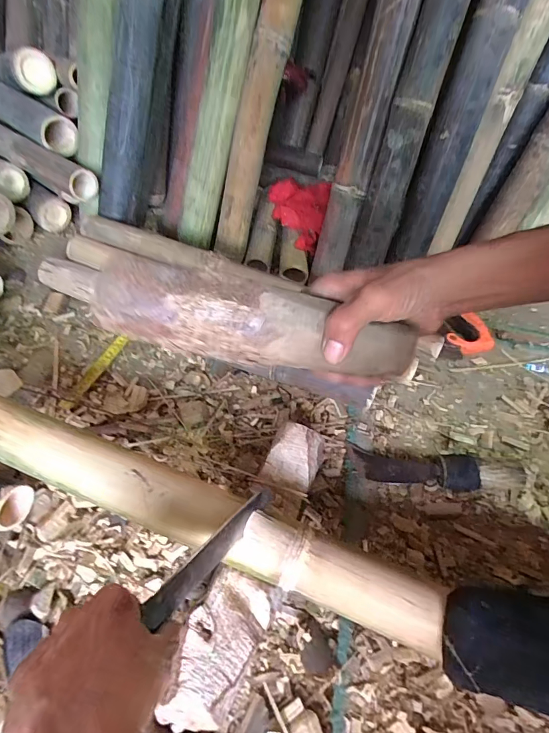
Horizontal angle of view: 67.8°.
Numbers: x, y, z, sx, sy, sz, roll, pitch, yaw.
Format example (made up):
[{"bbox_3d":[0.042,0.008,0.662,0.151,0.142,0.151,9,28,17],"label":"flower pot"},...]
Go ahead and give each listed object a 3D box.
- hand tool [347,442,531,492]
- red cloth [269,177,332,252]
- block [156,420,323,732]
[{"bbox_3d":[0.226,0.143,0.578,0.229,0.040,0.051,8,50,2],"label":"hand tool"},{"bbox_3d":[0.047,-0.329,0.888,0.127,0.066,0.218,6,50,1],"label":"red cloth"},{"bbox_3d":[-0.020,0.218,0.479,0.076,0.058,0.333,20,52,12],"label":"block"}]

